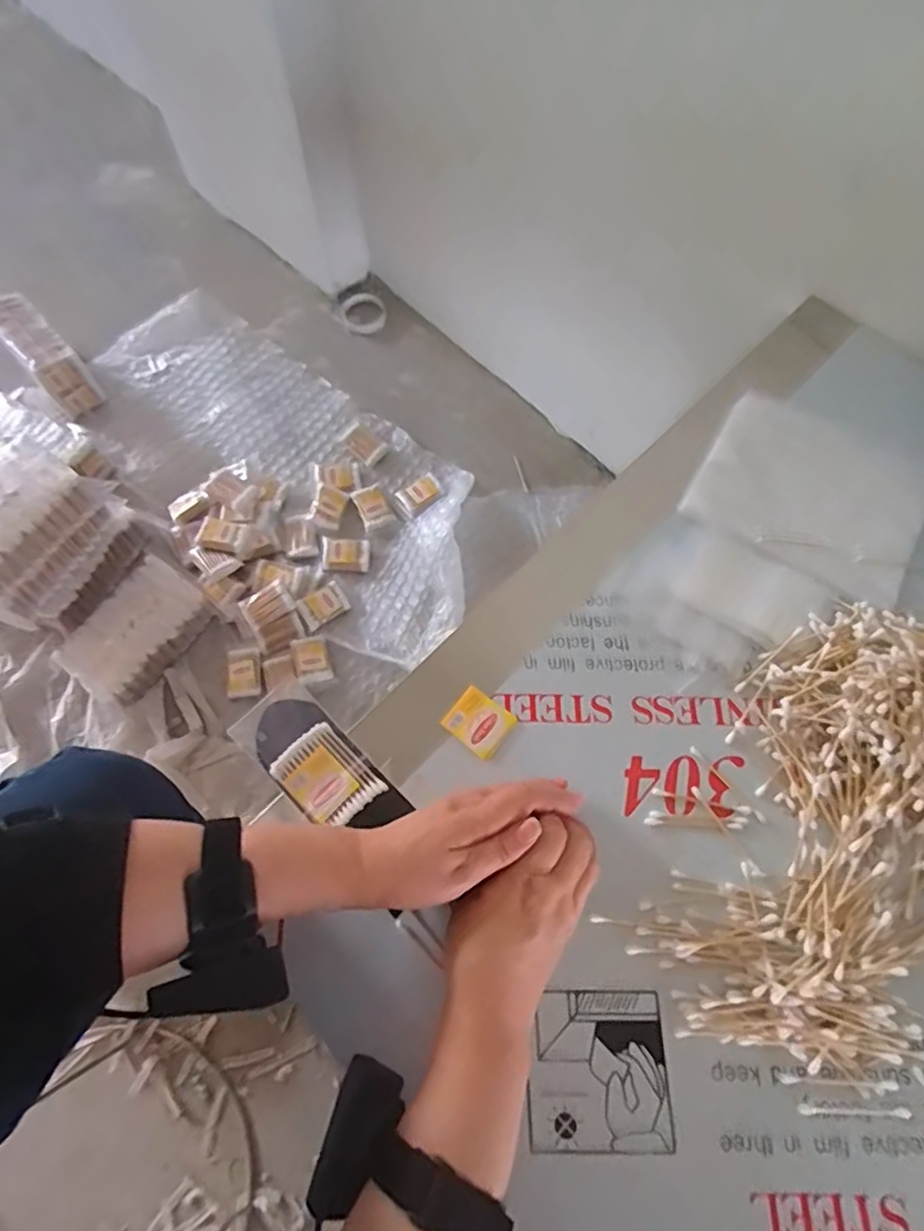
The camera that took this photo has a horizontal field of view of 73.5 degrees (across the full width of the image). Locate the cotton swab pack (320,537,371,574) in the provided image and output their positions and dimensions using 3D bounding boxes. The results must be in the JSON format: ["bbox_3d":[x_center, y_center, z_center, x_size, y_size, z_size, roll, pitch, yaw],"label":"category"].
[{"bbox_3d":[-0.191,-0.099,1.014,0.078,0.015,0.056,1,70,0],"label":"cotton swab pack"}]

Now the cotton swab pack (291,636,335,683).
[{"bbox_3d":[-0.232,0.066,0.955,0.051,0.028,0.074,-17,71,-7],"label":"cotton swab pack"}]

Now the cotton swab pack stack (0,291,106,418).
[{"bbox_3d":[-0.752,-0.469,1.109,0.085,0.115,0.207,-40,75,-14],"label":"cotton swab pack stack"}]

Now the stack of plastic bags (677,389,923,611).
[{"bbox_3d":[0.319,-0.113,0.559,0.192,0.013,0.167,30,73,12],"label":"stack of plastic bags"}]

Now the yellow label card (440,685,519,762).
[{"bbox_3d":[0.014,0.083,0.483,0.046,0.007,0.041,37,74,14],"label":"yellow label card"}]

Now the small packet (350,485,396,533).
[{"bbox_3d":[-0.150,-0.184,1.041,0.052,0.011,0.072,-23,72,-9],"label":"small packet"}]

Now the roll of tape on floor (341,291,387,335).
[{"bbox_3d":[-0.192,-0.585,1.198,0.083,0.023,0.102,-20,71,-8],"label":"roll of tape on floor"}]

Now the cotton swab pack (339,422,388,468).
[{"bbox_3d":[-0.175,-0.302,1.087,0.080,0.015,0.050,39,74,13],"label":"cotton swab pack"}]

